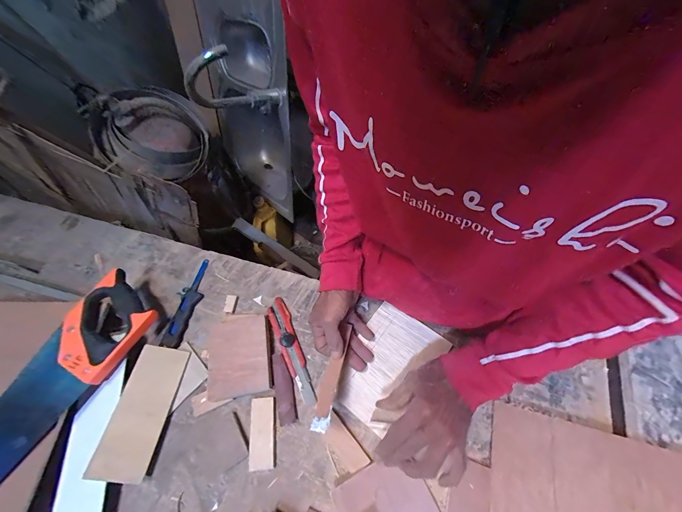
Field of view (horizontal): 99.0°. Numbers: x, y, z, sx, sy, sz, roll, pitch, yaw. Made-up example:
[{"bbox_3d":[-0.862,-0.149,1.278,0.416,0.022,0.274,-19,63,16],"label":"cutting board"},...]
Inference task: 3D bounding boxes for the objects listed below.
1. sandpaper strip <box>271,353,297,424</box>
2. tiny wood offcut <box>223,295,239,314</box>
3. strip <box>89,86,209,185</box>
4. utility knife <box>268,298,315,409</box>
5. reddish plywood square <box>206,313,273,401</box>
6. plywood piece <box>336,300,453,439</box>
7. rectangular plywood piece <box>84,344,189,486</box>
[{"bbox_3d":[-0.085,0.192,0.428,0.026,0.004,0.094,-13,63,-3],"label":"sandpaper strip"},{"bbox_3d":[-0.193,0.082,0.506,0.020,0.008,0.033,8,64,8],"label":"tiny wood offcut"},{"bbox_3d":[-0.509,-0.328,0.813,0.297,0.122,0.264,-39,107,-43],"label":"strip"},{"bbox_3d":[-0.078,0.143,0.460,0.031,0.014,0.173,-25,64,-9],"label":"utility knife"},{"bbox_3d":[-0.157,0.145,0.449,0.092,0.021,0.127,-13,56,-7],"label":"reddish plywood square"},{"bbox_3d":[0.069,0.162,0.440,0.112,0.011,0.167,32,67,21],"label":"plywood piece"},{"bbox_3d":[-0.282,0.217,0.416,0.065,0.005,0.166,22,57,-21],"label":"rectangular plywood piece"}]

